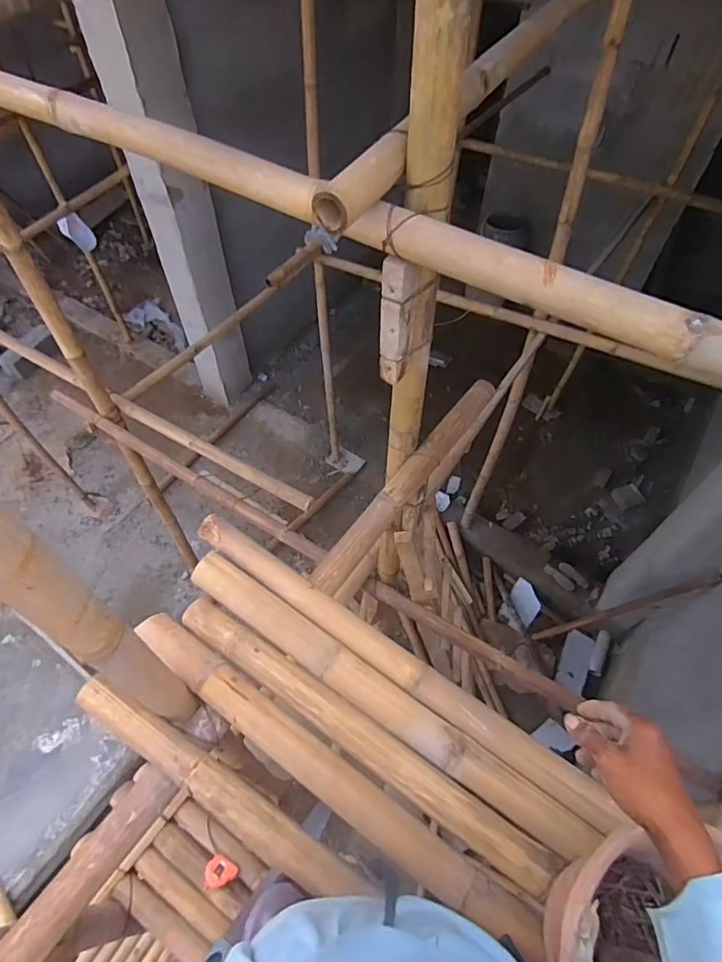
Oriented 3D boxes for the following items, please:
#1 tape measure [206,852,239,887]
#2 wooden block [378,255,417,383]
[{"bbox_3d":[-0.331,0.922,1.221,0.073,0.034,0.060,-13,57,-9],"label":"tape measure"},{"bbox_3d":[0.059,-0.253,0.826,0.057,0.225,0.038,3,56,2],"label":"wooden block"}]

